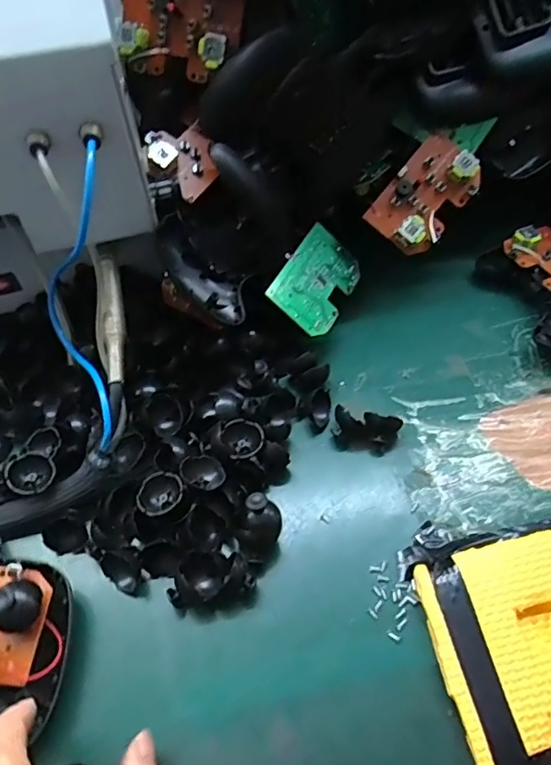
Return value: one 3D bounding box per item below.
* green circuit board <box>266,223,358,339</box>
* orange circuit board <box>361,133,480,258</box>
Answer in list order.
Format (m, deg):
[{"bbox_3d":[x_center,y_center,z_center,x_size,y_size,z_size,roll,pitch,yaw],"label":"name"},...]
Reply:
[{"bbox_3d":[0.034,-0.079,0.418,0.055,0.005,0.092,43,57,-15],"label":"green circuit board"},{"bbox_3d":[0.119,-0.147,0.426,0.055,0.015,0.089,39,89,4],"label":"orange circuit board"}]

